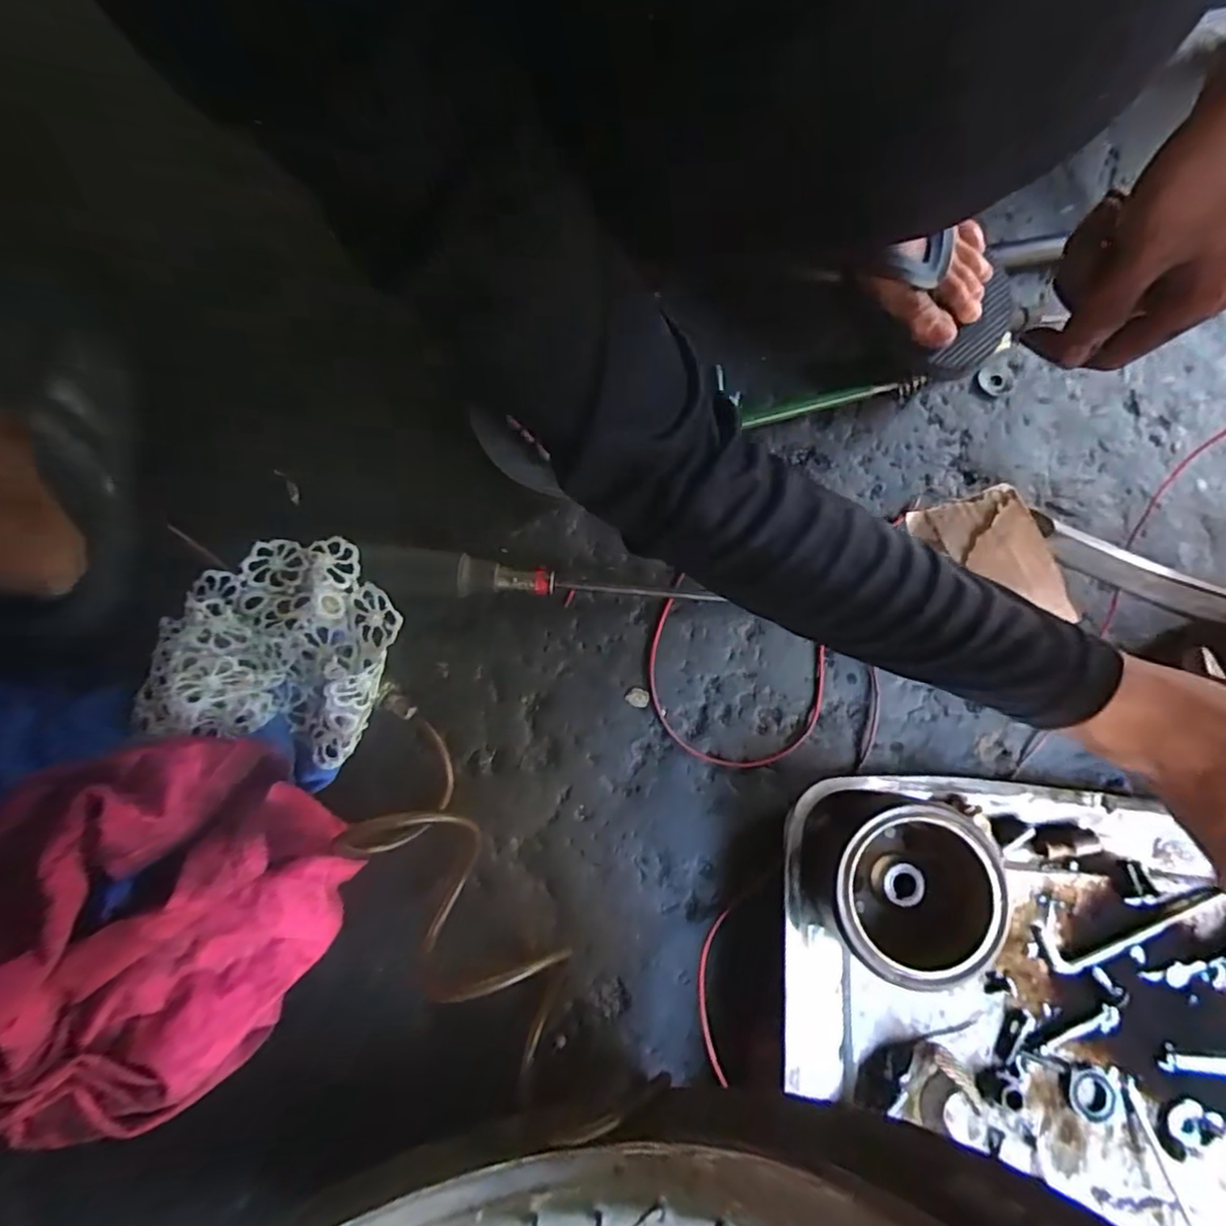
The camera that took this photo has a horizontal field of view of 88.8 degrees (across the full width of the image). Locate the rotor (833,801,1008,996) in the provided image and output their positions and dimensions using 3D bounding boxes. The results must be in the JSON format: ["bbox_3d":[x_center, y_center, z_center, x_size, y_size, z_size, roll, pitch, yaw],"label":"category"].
[{"bbox_3d":[0.191,0.177,0.406,0.102,0.054,0.103,0,79,0],"label":"rotor"}]

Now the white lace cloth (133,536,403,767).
[{"bbox_3d":[-0.233,0.019,0.428,0.165,0.043,0.146,13,80,2],"label":"white lace cloth"}]

